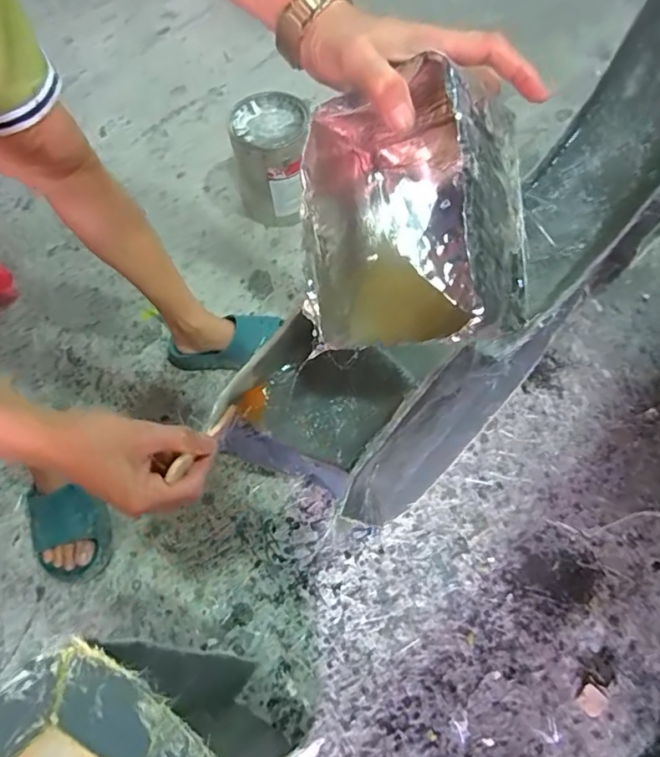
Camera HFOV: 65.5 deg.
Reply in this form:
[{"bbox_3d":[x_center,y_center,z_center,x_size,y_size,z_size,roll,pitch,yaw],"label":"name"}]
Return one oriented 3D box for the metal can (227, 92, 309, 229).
[{"bbox_3d":[-0.116,-0.443,1.077,0.155,0.212,0.166,0,64,2],"label":"metal can"}]

